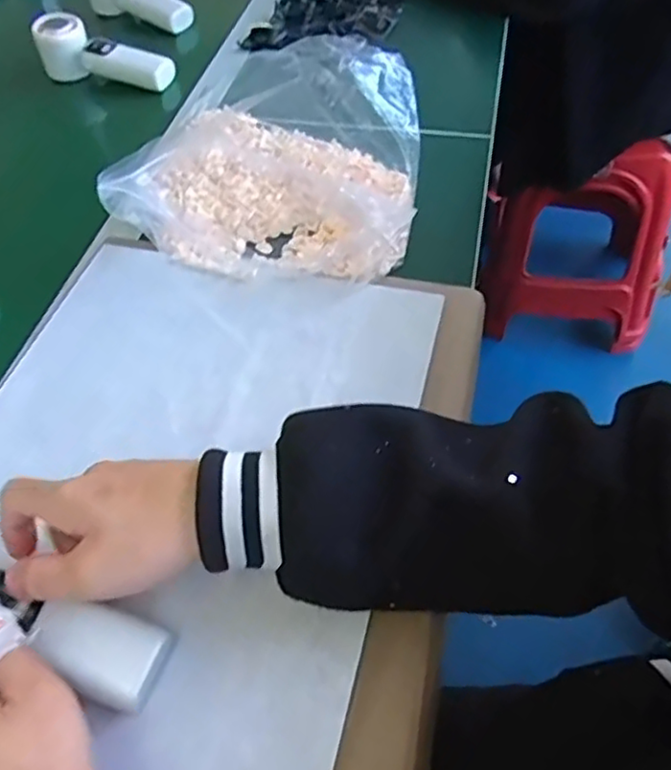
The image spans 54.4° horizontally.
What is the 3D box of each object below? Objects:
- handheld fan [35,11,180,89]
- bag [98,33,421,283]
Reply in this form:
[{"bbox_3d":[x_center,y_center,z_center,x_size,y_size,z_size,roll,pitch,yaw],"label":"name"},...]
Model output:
[{"bbox_3d":[-0.271,-0.384,0.757,0.161,0.054,0.055,17,57,16],"label":"handheld fan"},{"bbox_3d":[-0.050,-0.209,0.587,0.244,0.075,0.263,4,54,7],"label":"bag"}]

